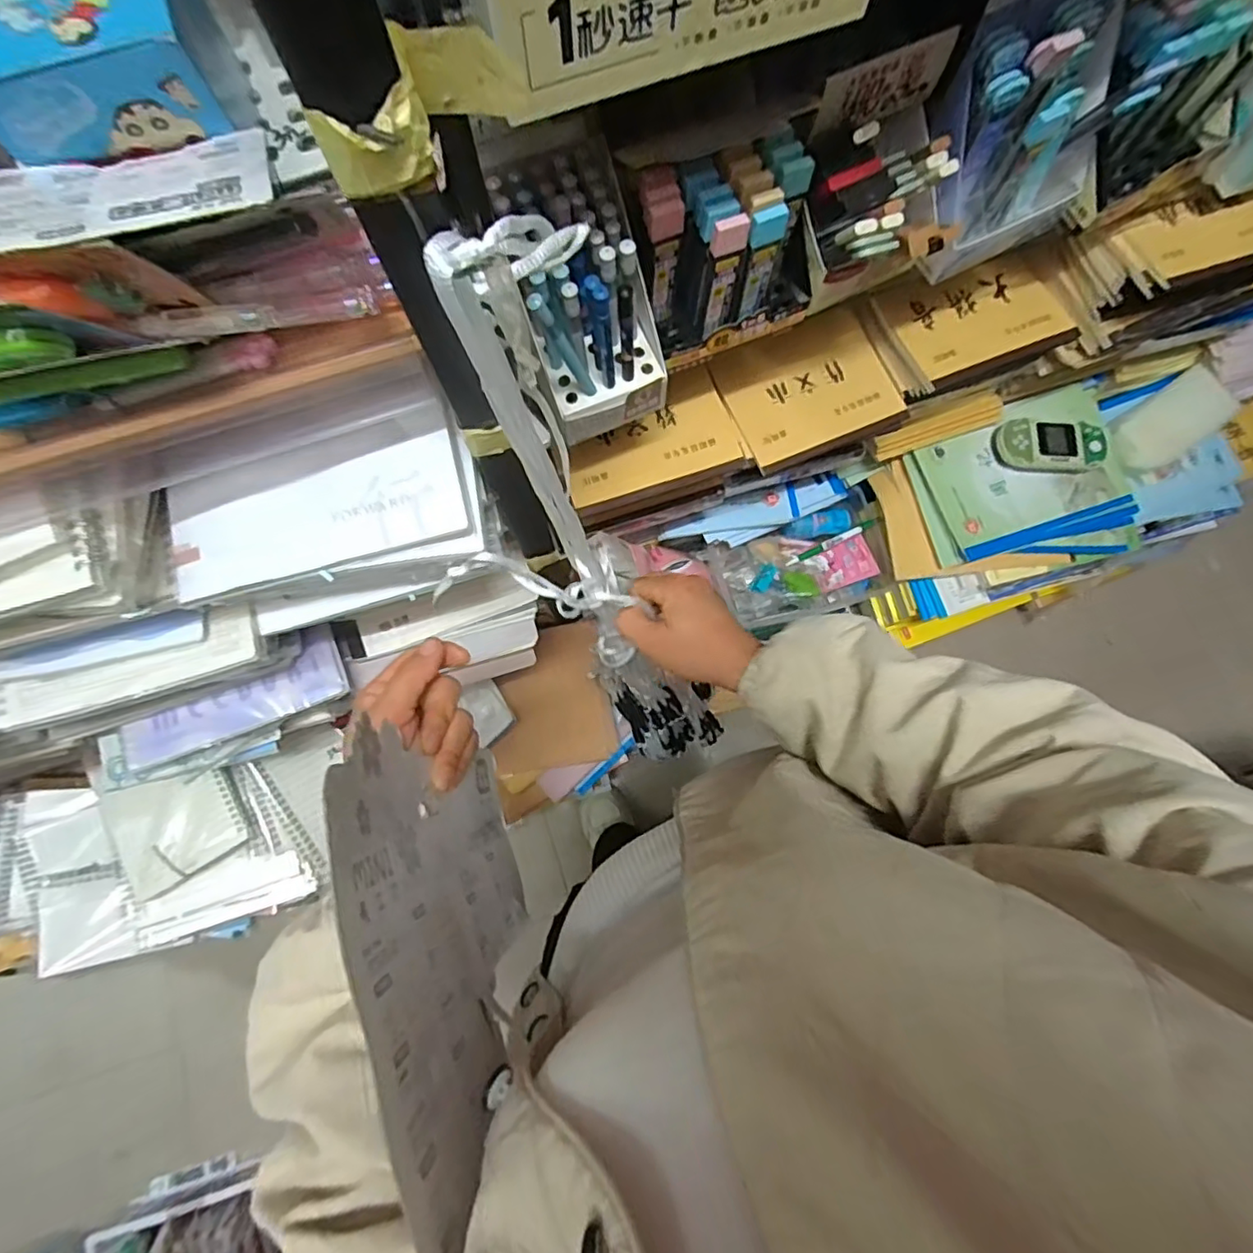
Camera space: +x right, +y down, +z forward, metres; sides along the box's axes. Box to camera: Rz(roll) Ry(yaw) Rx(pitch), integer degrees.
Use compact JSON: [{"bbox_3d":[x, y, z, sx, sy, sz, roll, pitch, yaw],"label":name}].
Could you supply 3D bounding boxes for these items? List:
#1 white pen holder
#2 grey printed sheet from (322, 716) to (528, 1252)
[{"bbox_3d":[-0.031,-0.245,0.464,0.092,0.130,0.141,-20,78,-5],"label":"white pen holder"},{"bbox_3d":[-0.091,0.150,0.337,0.009,0.239,0.190,-20,81,-2],"label":"grey printed sheet"}]

